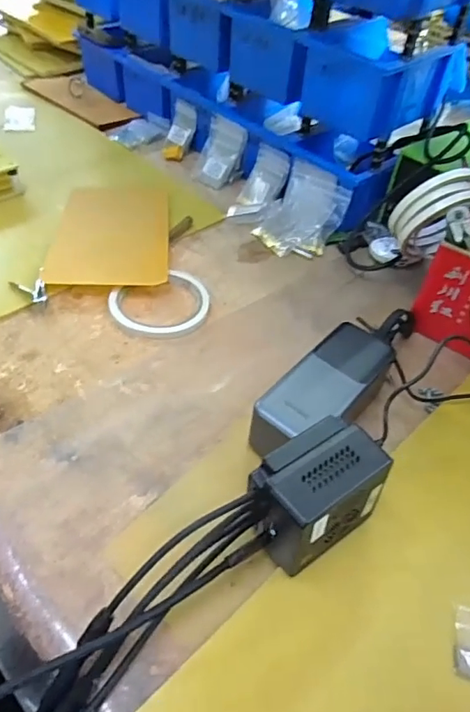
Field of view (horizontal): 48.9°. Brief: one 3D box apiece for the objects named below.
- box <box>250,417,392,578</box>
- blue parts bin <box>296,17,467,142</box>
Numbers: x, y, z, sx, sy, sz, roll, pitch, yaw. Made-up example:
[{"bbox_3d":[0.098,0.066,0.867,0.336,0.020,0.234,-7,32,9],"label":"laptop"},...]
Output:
[{"bbox_3d":[0.051,0.092,0.335,0.080,0.076,0.052,-27,55,-27],"label":"box"},{"bbox_3d":[0.162,-0.308,0.567,0.114,0.075,0.165,37,54,26],"label":"blue parts bin"}]

